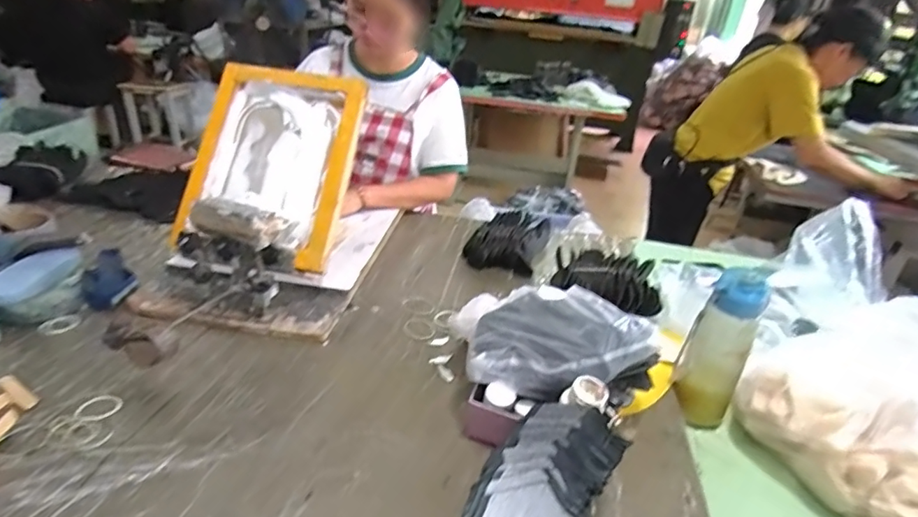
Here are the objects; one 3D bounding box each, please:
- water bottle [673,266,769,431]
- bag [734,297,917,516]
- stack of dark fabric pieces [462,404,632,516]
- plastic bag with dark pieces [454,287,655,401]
[{"bbox_3d":[0.361,0.129,0.737,0.078,0.225,0.060,19,31,27],"label":"water bottle"},{"bbox_3d":[0.558,0.174,0.681,0.285,0.217,0.280,-20,37,-40],"label":"bag"},{"bbox_3d":[0.075,0.240,0.538,0.122,0.109,0.185,21,32,31],"label":"stack of dark fabric pieces"},{"bbox_3d":[0.115,0.100,0.674,0.263,0.086,0.135,10,28,9],"label":"plastic bag with dark pieces"}]

